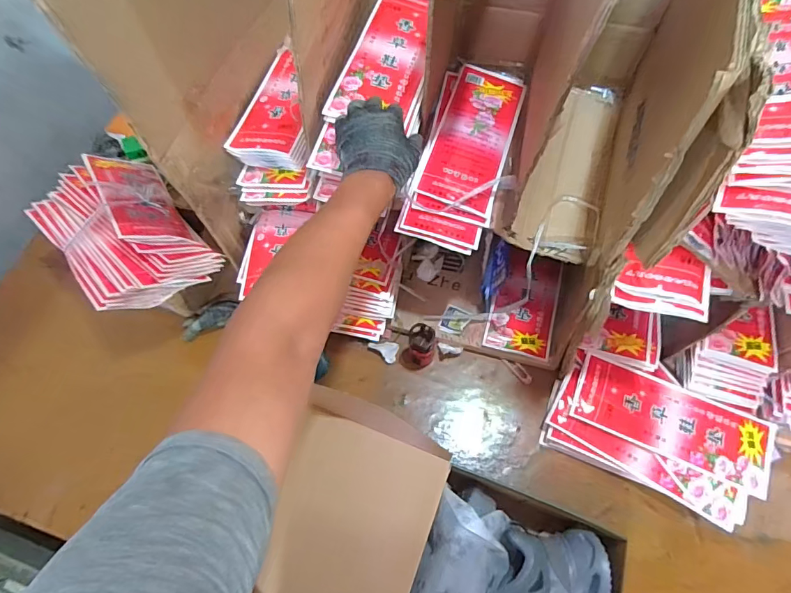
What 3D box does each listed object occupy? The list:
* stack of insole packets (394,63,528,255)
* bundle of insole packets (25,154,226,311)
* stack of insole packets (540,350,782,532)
[{"bbox_3d":[0.114,-0.227,0.704,0.144,0.051,0.322,13,65,9],"label":"stack of insole packets"},{"bbox_3d":[-0.478,-0.116,0.757,0.192,0.112,0.310,-42,69,-16],"label":"bundle of insole packets"},{"bbox_3d":[0.434,0.229,0.731,0.324,0.068,0.180,24,67,14],"label":"stack of insole packets"}]

